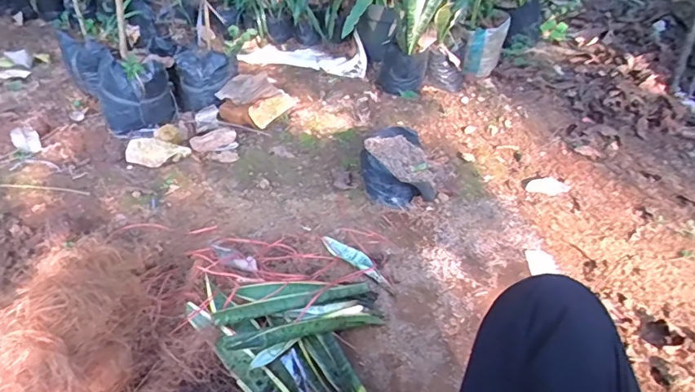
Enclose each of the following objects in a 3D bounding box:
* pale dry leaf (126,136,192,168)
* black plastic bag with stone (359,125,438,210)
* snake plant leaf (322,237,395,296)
[{"bbox_3d":[-0.488,-0.112,1.235,0.152,0.053,0.058,-3,42,-6],"label":"pale dry leaf"},{"bbox_3d":[0.131,-0.068,1.184,0.186,0.120,0.186,11,42,10],"label":"black plastic bag with stone"},{"bbox_3d":[0.025,0.136,1.013,0.195,0.010,0.039,30,49,27],"label":"snake plant leaf"}]

